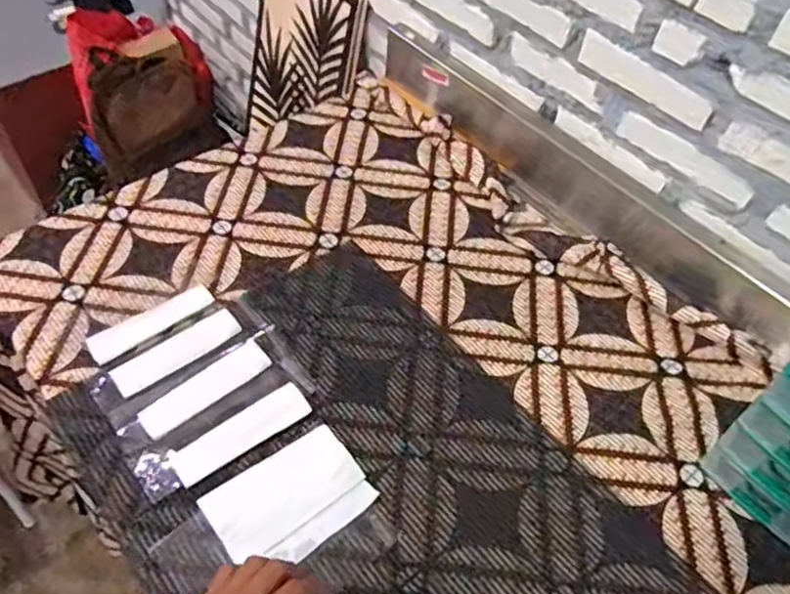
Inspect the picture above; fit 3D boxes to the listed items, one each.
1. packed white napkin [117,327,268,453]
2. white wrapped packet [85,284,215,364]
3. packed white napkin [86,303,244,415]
[{"bbox_3d":[-0.220,0.104,0.784,0.198,0.006,0.055,-32,60,-27],"label":"packed white napkin"},{"bbox_3d":[-0.304,0.030,0.842,0.153,0.016,0.046,-30,59,-26],"label":"white wrapped packet"},{"bbox_3d":[-0.271,0.069,0.809,0.179,0.006,0.053,-34,60,-28],"label":"packed white napkin"}]

